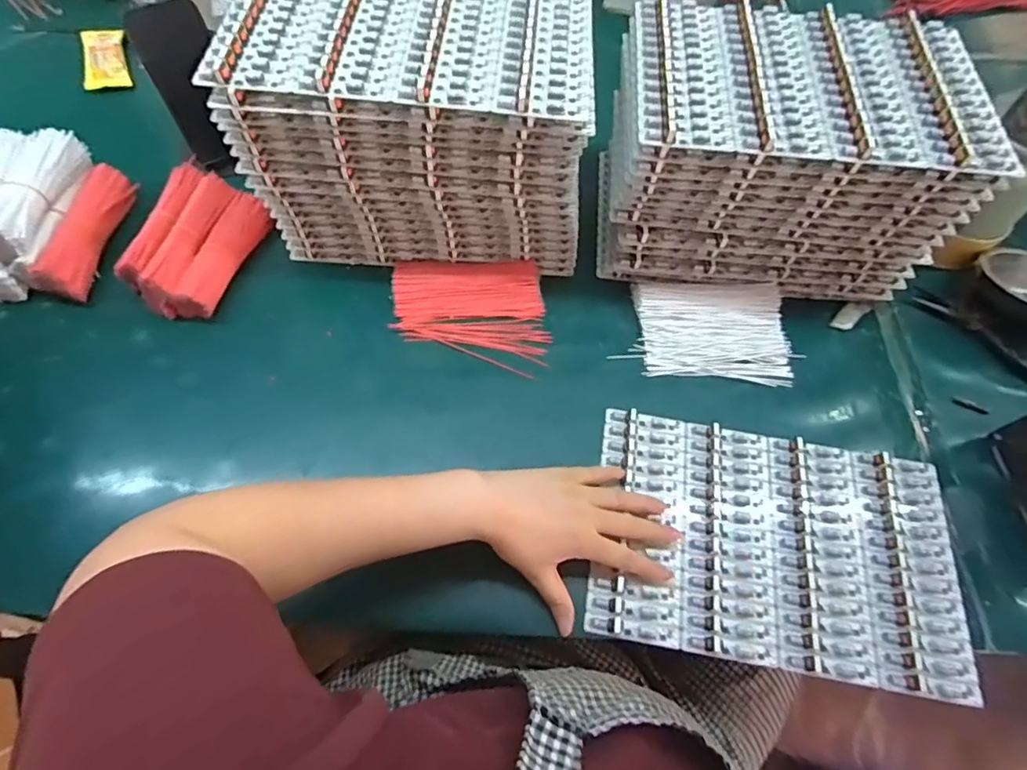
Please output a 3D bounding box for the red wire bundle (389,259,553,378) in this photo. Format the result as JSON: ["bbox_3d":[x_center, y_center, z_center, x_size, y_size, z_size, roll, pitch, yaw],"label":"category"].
[{"bbox_3d":[-0.044,-0.074,0.555,0.153,0.015,0.123,2,63,-2],"label":"red wire bundle"}]

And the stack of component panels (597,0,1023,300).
[{"bbox_3d":[0.251,-0.220,0.545,0.301,0.187,0.181,4,63,-1],"label":"stack of component panels"}]

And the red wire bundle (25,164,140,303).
[{"bbox_3d":[-0.434,-0.156,0.556,0.045,0.045,0.151,4,63,-1],"label":"red wire bundle"}]

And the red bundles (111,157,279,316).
[{"bbox_3d":[-0.328,-0.146,0.559,0.120,0.043,0.154,20,64,7],"label":"red bundles"}]

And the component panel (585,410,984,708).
[{"bbox_3d":[0.222,0.131,0.464,0.298,0.011,0.191,10,63,2],"label":"component panel"}]

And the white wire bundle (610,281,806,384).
[{"bbox_3d":[0.202,-0.057,0.559,0.157,0.016,0.109,4,63,-1],"label":"white wire bundle"}]

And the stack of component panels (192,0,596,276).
[{"bbox_3d":[-0.084,-0.254,0.540,0.306,0.203,0.187,4,63,-1],"label":"stack of component panels"}]

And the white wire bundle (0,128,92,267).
[{"bbox_3d":[-0.489,-0.185,0.543,0.087,0.052,0.154,2,63,-2],"label":"white wire bundle"}]

